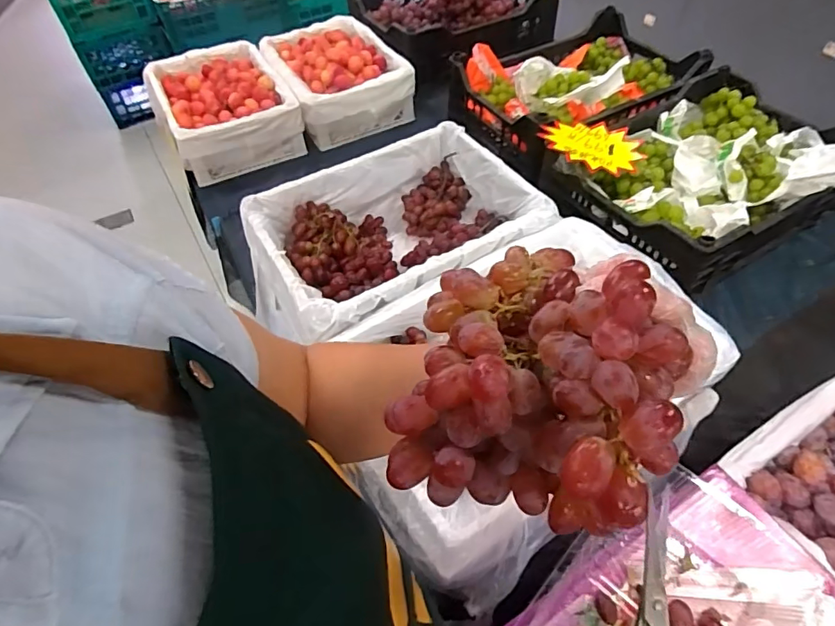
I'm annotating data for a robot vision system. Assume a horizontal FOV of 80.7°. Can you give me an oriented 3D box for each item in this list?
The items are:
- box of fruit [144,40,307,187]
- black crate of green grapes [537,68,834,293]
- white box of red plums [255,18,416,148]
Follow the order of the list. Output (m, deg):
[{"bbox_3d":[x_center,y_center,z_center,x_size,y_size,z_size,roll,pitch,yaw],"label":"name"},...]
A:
[{"bbox_3d":[-0.476,-0.505,1.210,0.279,0.132,0.384,-23,55,-16],"label":"box of fruit"},{"bbox_3d":[0.518,-0.266,0.919,0.482,0.157,0.393,-30,57,-20],"label":"black crate of green grapes"},{"bbox_3d":[-0.209,-0.602,1.263,0.283,0.123,0.391,-22,54,-15],"label":"white box of red plums"}]

